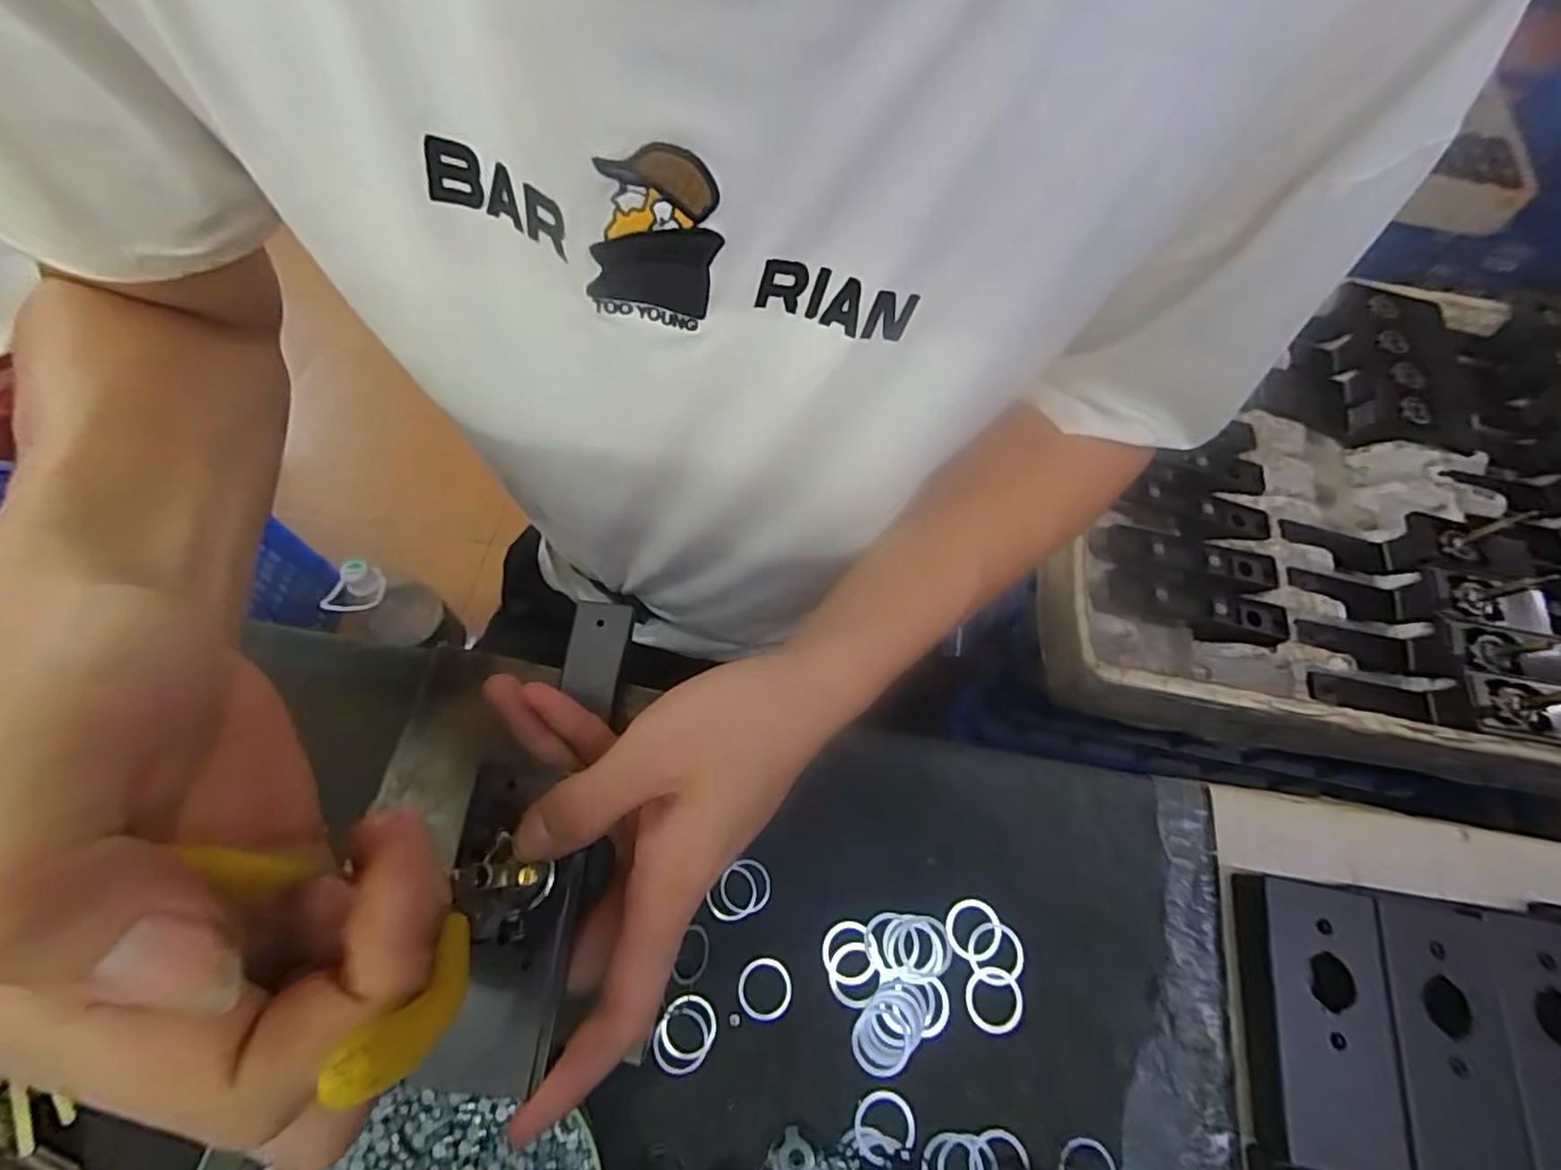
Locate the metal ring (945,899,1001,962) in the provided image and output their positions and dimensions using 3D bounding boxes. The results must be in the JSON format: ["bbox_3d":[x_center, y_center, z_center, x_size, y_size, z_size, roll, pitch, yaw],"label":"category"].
[{"bbox_3d":[0.090,0.160,0.312,0.026,0.004,0.026,1,65,-2],"label":"metal ring"}]

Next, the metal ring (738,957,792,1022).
[{"bbox_3d":[-0.007,0.180,0.298,0.024,0.004,0.023,0,65,-3],"label":"metal ring"}]

